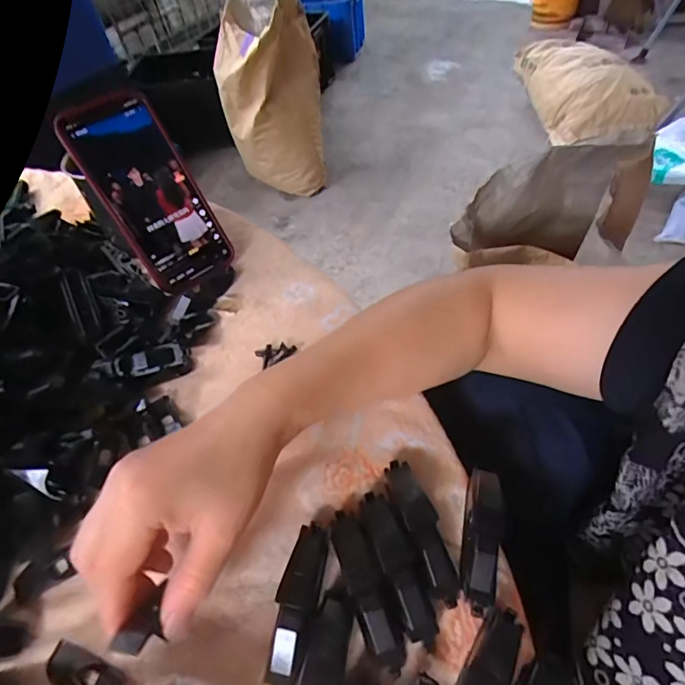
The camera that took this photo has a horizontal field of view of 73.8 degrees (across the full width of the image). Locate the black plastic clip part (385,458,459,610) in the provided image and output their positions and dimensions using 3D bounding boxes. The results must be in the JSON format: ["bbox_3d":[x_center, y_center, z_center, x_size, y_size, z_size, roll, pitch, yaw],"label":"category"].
[{"bbox_3d":[0.044,0.104,0.261,0.018,0.022,0.081,-17,51,-8],"label":"black plastic clip part"}]

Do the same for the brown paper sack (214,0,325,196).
[{"bbox_3d":[-0.209,-0.701,1.351,0.267,0.541,0.156,19,58,17],"label":"brown paper sack"}]

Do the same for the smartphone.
[{"bbox_3d":[-0.160,-0.125,0.385,0.074,0.158,0.016,-39,27,-23],"label":"smartphone"}]

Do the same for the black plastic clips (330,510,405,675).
[{"bbox_3d":[0.012,0.128,0.244,0.019,0.020,0.079,-19,51,-9],"label":"black plastic clips"}]

